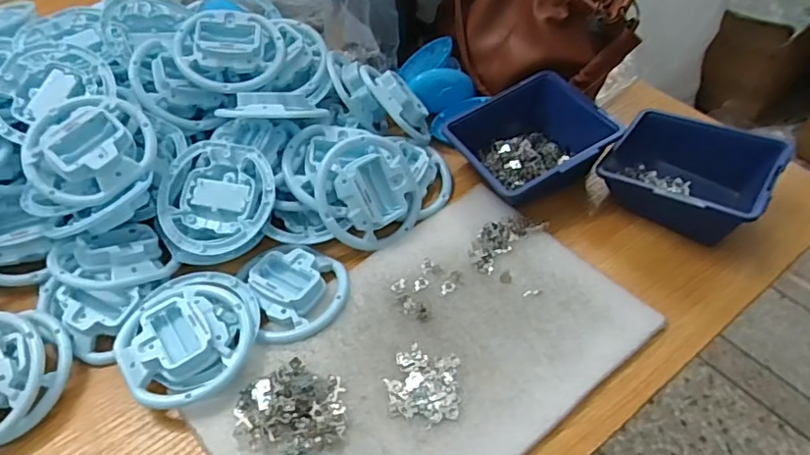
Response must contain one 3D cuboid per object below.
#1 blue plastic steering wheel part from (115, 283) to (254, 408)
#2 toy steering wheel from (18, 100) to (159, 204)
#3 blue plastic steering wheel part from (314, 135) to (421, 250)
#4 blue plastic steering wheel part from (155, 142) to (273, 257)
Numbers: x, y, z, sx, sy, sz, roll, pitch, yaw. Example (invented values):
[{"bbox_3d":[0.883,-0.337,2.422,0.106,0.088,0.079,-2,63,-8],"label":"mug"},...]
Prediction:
[{"bbox_3d":[-0.171,0.083,0.443,0.097,0.026,0.100,0,50,0],"label":"blue plastic steering wheel part"},{"bbox_3d":[-0.269,-0.069,0.488,0.100,0.034,0.098,-1,72,-12],"label":"toy steering wheel"},{"bbox_3d":[-0.030,-0.033,0.520,0.099,0.026,0.102,2,86,-24],"label":"blue plastic steering wheel part"},{"bbox_3d":[-0.165,-0.026,0.510,0.103,0.026,0.103,-2,75,7],"label":"blue plastic steering wheel part"}]

